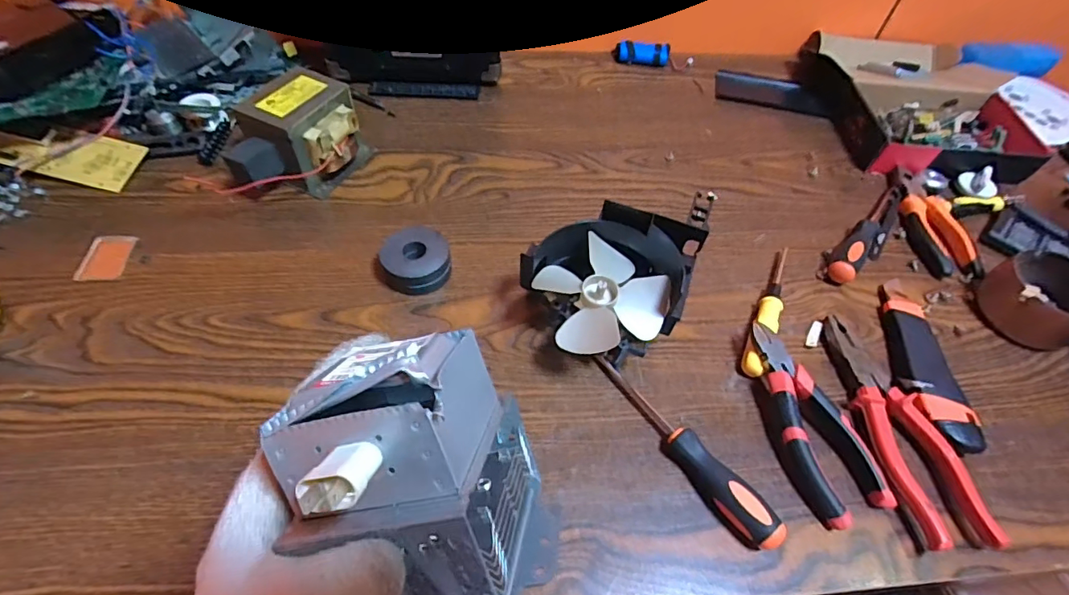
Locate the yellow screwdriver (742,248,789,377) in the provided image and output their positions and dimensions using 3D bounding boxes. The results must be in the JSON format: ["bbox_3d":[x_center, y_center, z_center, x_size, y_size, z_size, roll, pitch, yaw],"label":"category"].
[{"bbox_3d":[0.222,0.008,0.478,0.021,0.026,0.164,26,56,14],"label":"yellow screwdriver"}]

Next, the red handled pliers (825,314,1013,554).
[{"bbox_3d":[0.286,0.100,0.412,0.055,0.025,0.191,-6,55,-10],"label":"red handled pliers"}]

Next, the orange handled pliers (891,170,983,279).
[{"bbox_3d":[0.445,-0.088,0.575,0.057,0.024,0.154,6,53,-1],"label":"orange handled pliers"}]

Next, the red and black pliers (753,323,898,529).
[{"bbox_3d":[0.215,0.096,0.406,0.058,0.031,0.152,-11,55,-13],"label":"red and black pliers"}]

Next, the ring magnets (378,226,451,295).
[{"bbox_3d":[-0.110,-0.033,0.472,0.060,0.031,0.061,2,54,-3],"label":"ring magnets"}]

